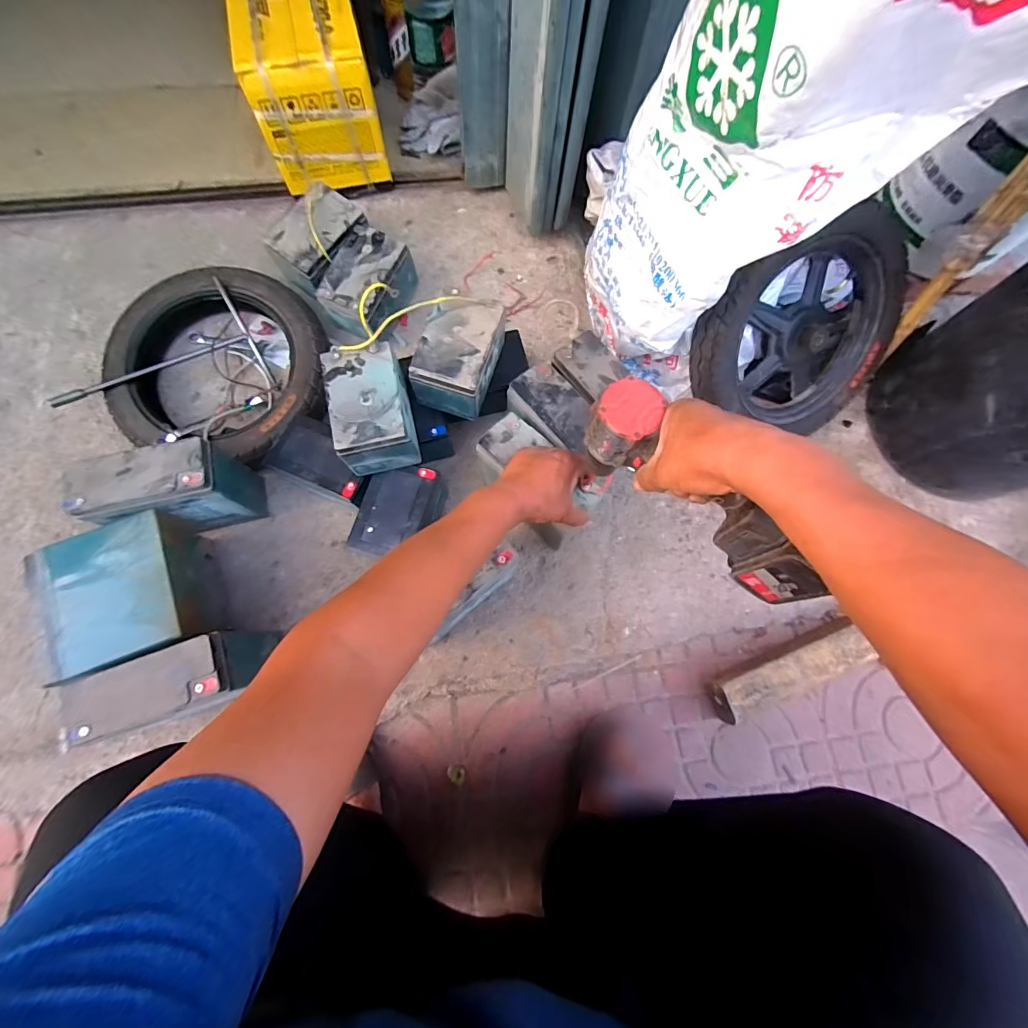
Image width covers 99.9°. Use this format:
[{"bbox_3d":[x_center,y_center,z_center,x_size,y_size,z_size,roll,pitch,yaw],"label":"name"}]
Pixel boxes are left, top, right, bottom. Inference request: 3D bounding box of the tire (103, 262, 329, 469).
[{"bbox_3d":[-0.487,-0.248,0.724,0.362,0.089,0.331,1,72,-2],"label":"tire"}]

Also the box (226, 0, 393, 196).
[{"bbox_3d":[-0.366,-0.792,0.782,0.190,0.166,0.335,-14,73,-6],"label":"box"}]

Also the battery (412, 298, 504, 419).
[{"bbox_3d":[-0.083,-0.233,0.646,0.101,0.092,0.150,18,72,4],"label":"battery"}]

